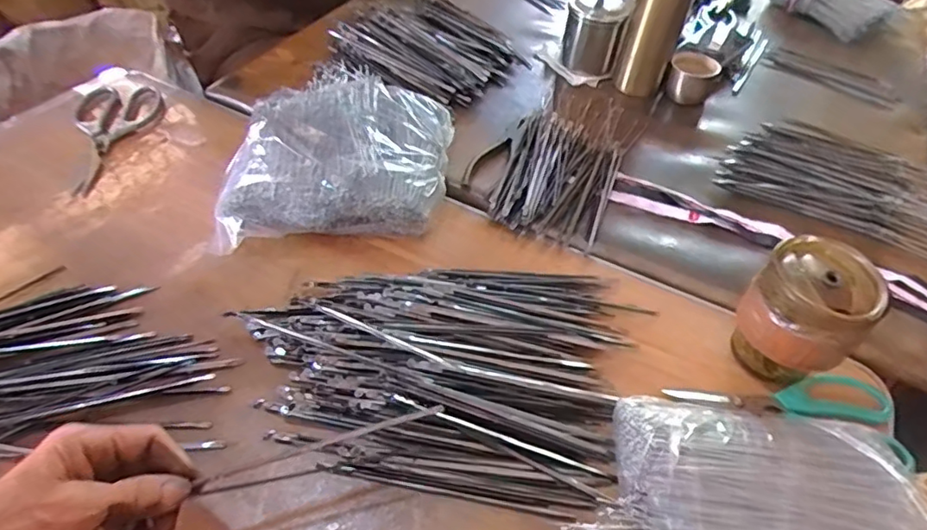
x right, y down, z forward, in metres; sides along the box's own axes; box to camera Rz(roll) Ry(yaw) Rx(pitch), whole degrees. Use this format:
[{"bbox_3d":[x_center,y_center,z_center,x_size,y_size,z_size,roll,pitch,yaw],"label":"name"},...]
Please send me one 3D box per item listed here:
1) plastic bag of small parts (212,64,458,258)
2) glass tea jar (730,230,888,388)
[{"bbox_3d":[-0.130,-0.121,0.596,0.220,0.054,0.245,4,48,1],"label":"plastic bag of small parts"},{"bbox_3d":[0.272,0.043,0.458,0.080,0.110,0.079,2,48,-2],"label":"glass tea jar"}]

